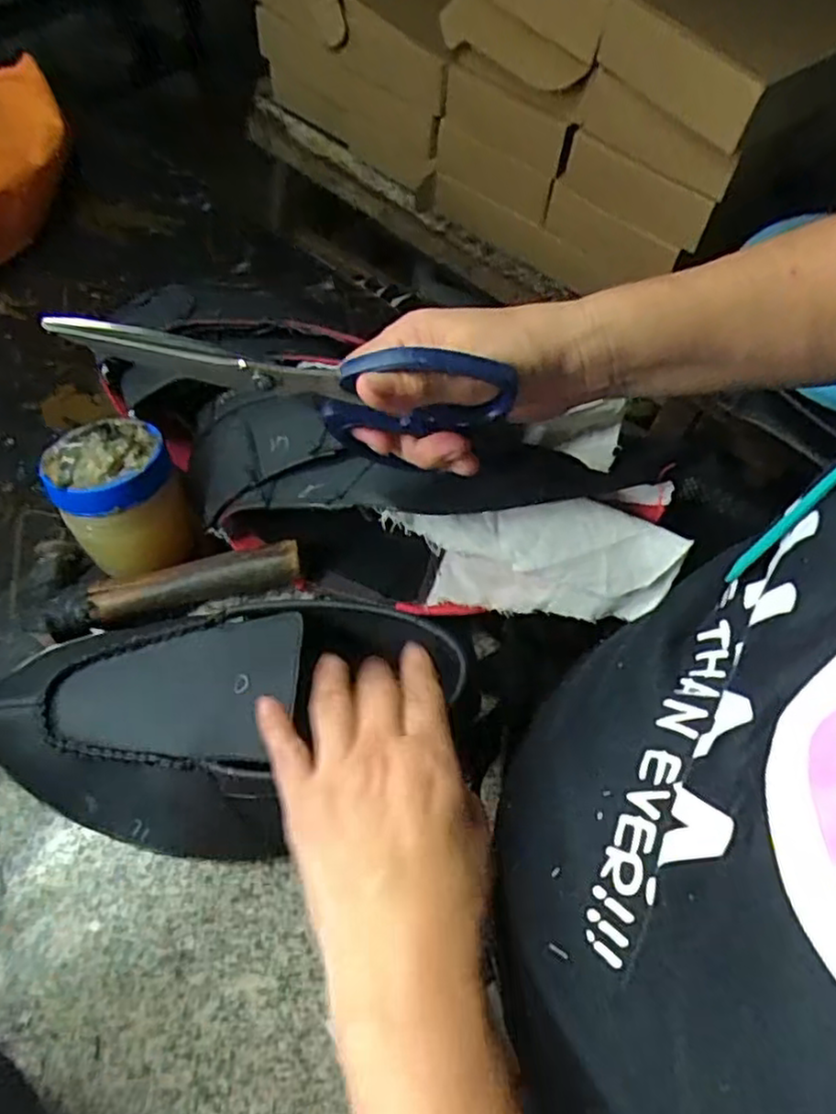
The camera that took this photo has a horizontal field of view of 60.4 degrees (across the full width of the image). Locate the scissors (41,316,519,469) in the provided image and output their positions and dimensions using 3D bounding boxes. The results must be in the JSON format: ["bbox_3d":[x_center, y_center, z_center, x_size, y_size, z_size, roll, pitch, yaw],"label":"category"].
[{"bbox_3d":[-0.058,-0.072,0.317,0.180,0.070,0.008,6,59,-13],"label":"scissors"}]

